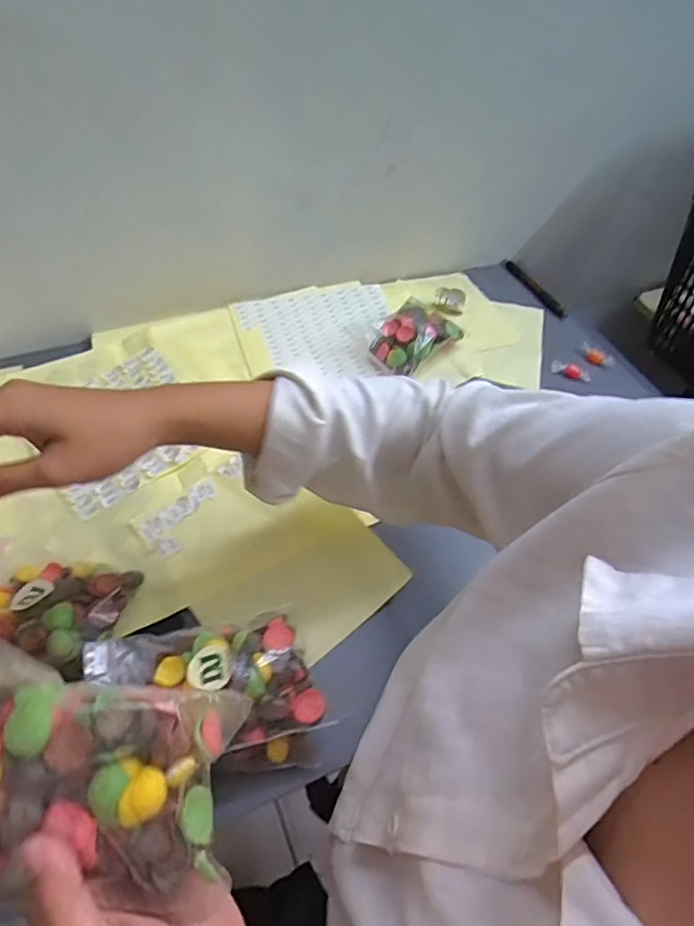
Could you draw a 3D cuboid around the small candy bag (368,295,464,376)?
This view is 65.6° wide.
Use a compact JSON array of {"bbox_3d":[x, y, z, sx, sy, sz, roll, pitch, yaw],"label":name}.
[{"bbox_3d":[0.074,-0.141,0.604,0.073,0.038,0.107,33,57,19],"label":"small candy bag"}]

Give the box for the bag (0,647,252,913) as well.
[{"bbox_3d":[-0.124,0.130,0.221,0.142,0.034,0.089,6,53,0],"label":"bag"}]

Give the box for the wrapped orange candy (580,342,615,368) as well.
[{"bbox_3d":[0.293,-0.125,0.633,0.041,0.009,0.024,28,56,16],"label":"wrapped orange candy"}]

